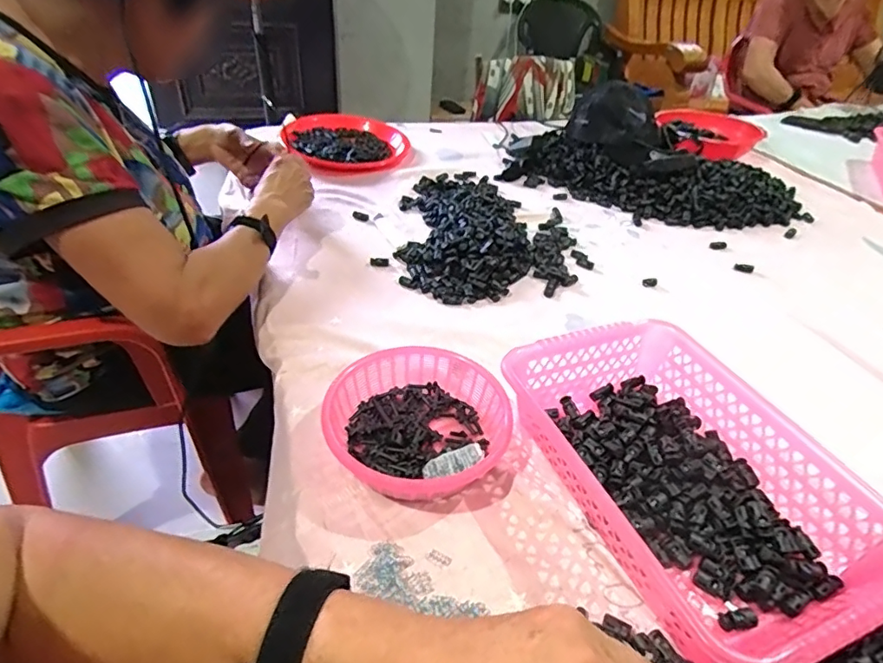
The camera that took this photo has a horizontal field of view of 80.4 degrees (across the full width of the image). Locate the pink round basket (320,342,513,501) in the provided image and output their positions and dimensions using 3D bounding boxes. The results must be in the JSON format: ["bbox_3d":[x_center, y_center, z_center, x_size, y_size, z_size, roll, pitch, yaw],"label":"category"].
[{"bbox_3d":[-0.020,0.088,0.498,0.160,0.051,0.165,3,39,-2],"label":"pink round basket"}]

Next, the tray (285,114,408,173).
[{"bbox_3d":[-0.193,-0.389,1.072,0.252,0.043,0.224,-8,41,-15],"label":"tray"}]

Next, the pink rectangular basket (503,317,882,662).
[{"bbox_3d":[0.210,0.122,0.462,0.199,0.080,0.304,-12,42,-20],"label":"pink rectangular basket"}]

